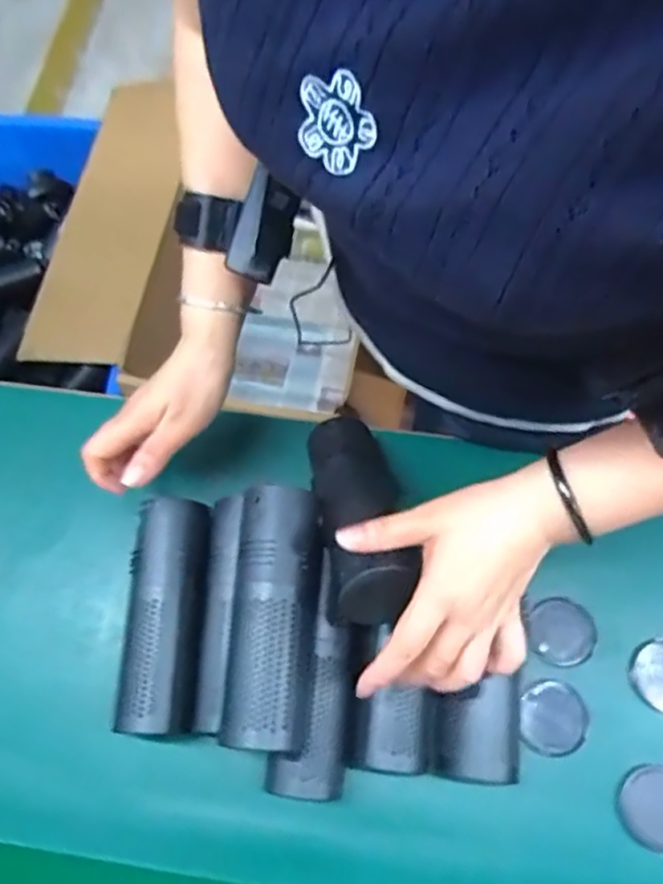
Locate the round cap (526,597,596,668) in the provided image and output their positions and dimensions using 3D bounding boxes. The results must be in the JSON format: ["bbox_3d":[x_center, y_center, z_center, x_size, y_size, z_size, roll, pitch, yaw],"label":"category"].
[{"bbox_3d":[0.175,0.146,0.488,0.048,0.007,0.048,0,69,1],"label":"round cap"}]

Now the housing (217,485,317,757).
[{"bbox_3d":[-0.040,0.113,0.421,0.060,0.045,0.163,2,69,4],"label":"housing"}]

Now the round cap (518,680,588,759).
[{"bbox_3d":[0.162,0.203,0.469,0.044,0.010,0.050,6,70,3],"label":"round cap"}]

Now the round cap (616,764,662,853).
[{"bbox_3d":[0.223,0.250,0.438,0.050,0.008,0.049,0,69,1],"label":"round cap"}]

